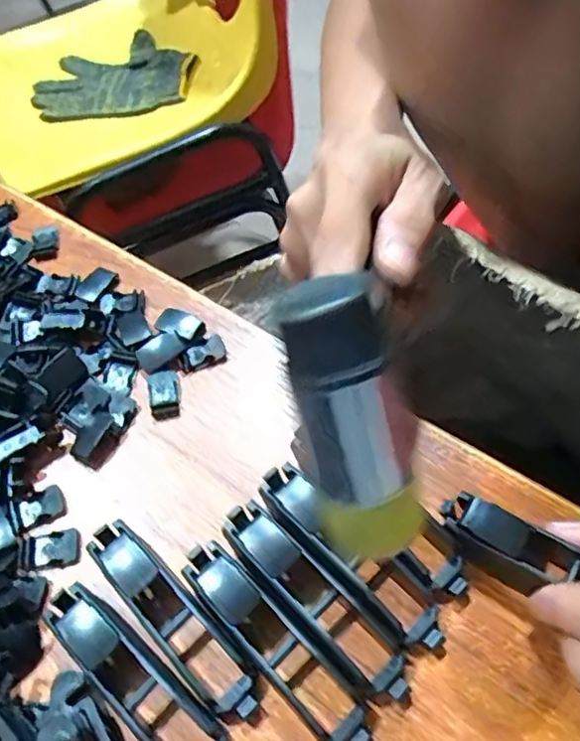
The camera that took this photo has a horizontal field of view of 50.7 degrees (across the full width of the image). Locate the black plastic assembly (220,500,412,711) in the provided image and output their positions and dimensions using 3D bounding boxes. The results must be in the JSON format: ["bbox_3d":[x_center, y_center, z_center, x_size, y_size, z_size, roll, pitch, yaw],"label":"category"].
[{"bbox_3d":[0.008,0.073,0.195,0.018,0.016,0.077,-40,63,-19],"label":"black plastic assembly"}]

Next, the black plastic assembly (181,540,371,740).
[{"bbox_3d":[-0.005,0.084,0.190,0.016,0.015,0.074,-40,63,-20],"label":"black plastic assembly"}]

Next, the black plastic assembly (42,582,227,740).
[{"bbox_3d":[-0.047,0.095,0.185,0.073,0.015,0.019,37,67,24],"label":"black plastic assembly"}]

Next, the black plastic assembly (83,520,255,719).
[{"bbox_3d":[-0.038,0.078,0.195,0.016,0.018,0.073,-41,63,-20],"label":"black plastic assembly"}]

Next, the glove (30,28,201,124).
[{"bbox_3d":[-0.220,-0.368,0.763,0.195,0.032,0.169,-17,56,-6],"label":"glove"}]

